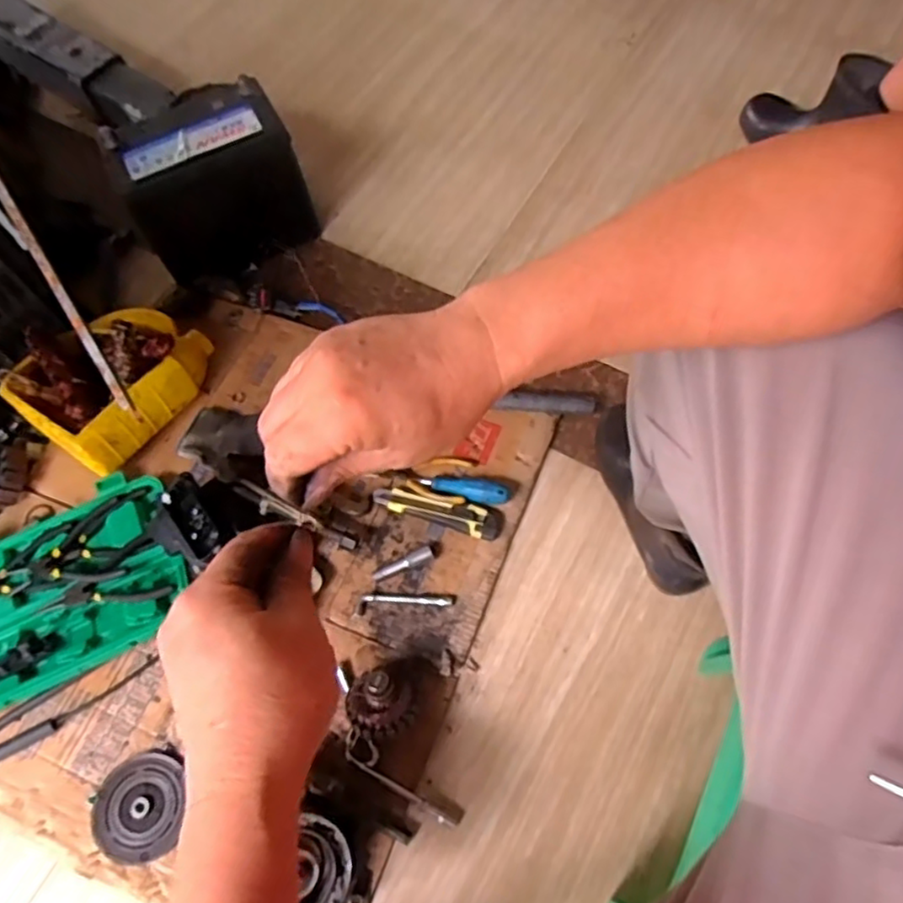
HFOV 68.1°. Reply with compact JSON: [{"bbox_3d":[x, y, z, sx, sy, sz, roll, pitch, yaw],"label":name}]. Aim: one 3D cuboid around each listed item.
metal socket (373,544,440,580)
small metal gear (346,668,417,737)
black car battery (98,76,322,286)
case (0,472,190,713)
[{"bbox_3d":[-0.054,0.133,0.799,0.082,0.018,0.017,-23,67,-10],"label":"metal socket"},{"bbox_3d":[-0.075,0.268,0.713,0.068,0.067,0.069,-1,65,3],"label":"small metal gear"},{"bbox_3d":[-0.342,-0.386,0.966,0.234,0.206,0.148,-27,67,-9],"label":"black car battery"},{"bbox_3d":[-0.473,0.168,0.803,0.293,0.044,0.224,-21,66,-6],"label":"case"}]

